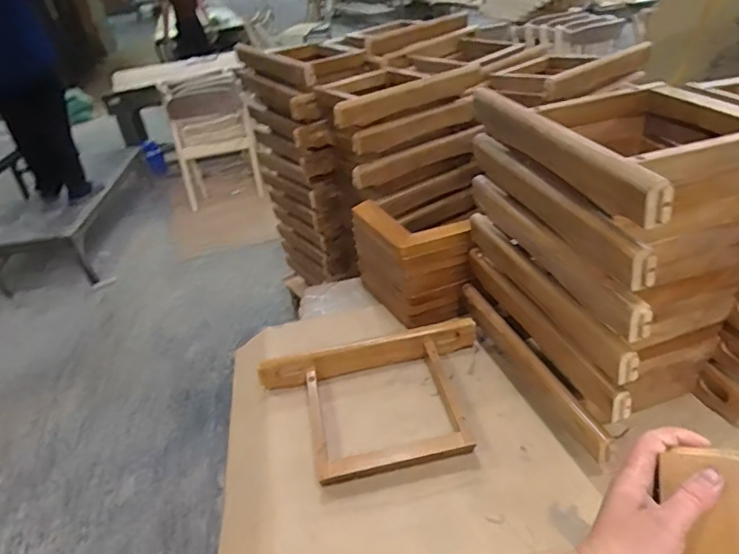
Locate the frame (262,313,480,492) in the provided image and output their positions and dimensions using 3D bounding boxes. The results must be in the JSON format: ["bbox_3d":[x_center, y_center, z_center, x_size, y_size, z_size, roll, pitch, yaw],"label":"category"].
[{"bbox_3d":[0.020,0.239,1.013,0.457,0.076,0.314,-11,34,-5],"label":"frame"}]

